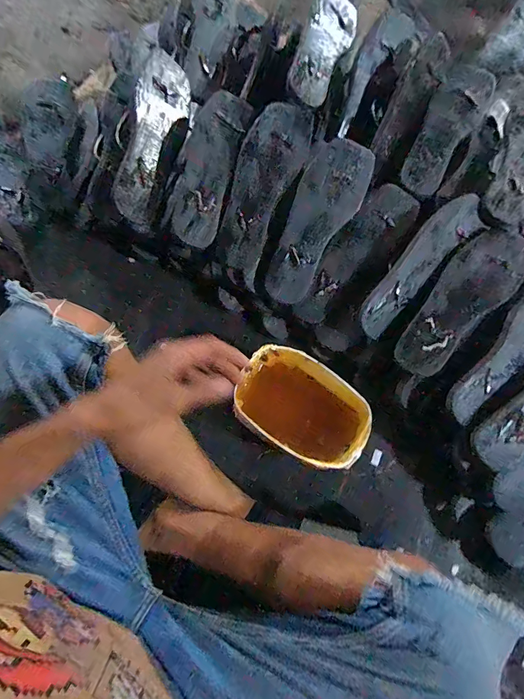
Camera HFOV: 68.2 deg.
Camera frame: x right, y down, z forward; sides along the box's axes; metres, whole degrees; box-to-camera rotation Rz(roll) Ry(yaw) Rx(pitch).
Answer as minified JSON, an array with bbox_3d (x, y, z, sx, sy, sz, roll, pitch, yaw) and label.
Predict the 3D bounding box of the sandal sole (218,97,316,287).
[{"bbox_3d":[-0.003,-0.248,0.611,0.097,0.032,0.286,21,95,4],"label":"sandal sole"}]

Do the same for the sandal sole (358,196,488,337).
[{"bbox_3d":[0.239,-0.130,0.595,0.065,0.023,0.255,39,90,-11],"label":"sandal sole"}]

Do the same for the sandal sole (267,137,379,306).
[{"bbox_3d":[0.086,-0.202,0.609,0.092,0.031,0.265,27,95,5],"label":"sandal sole"}]

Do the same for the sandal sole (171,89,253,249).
[{"bbox_3d":[-0.082,-0.283,0.600,0.073,0.034,0.239,15,88,2],"label":"sandal sole"}]

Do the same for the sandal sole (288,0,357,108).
[{"bbox_3d":[0.103,-0.493,0.624,0.077,0.018,0.231,25,75,-20],"label":"sandal sole"}]

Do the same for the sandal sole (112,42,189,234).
[{"bbox_3d":[-0.169,-0.323,0.592,0.077,0.015,0.273,22,79,-41],"label":"sandal sole"}]

